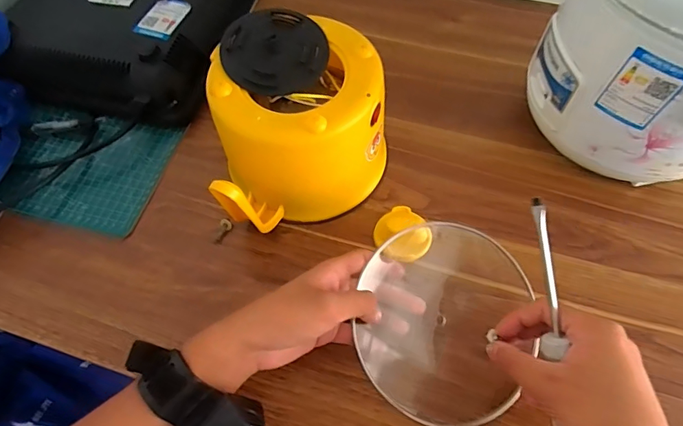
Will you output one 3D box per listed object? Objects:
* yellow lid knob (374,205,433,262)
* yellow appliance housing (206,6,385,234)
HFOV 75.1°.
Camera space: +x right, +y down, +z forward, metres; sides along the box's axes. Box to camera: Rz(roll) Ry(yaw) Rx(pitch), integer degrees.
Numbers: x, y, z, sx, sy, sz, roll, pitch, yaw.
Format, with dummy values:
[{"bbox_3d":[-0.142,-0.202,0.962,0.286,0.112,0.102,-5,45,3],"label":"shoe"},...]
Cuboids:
[{"bbox_3d":[0.059,0.019,0.429,0.052,0.021,0.055,-1,61,1],"label":"yellow lid knob"},{"bbox_3d":[-0.045,-0.084,0.427,0.161,0.130,0.149,-1,61,1],"label":"yellow appliance housing"}]

